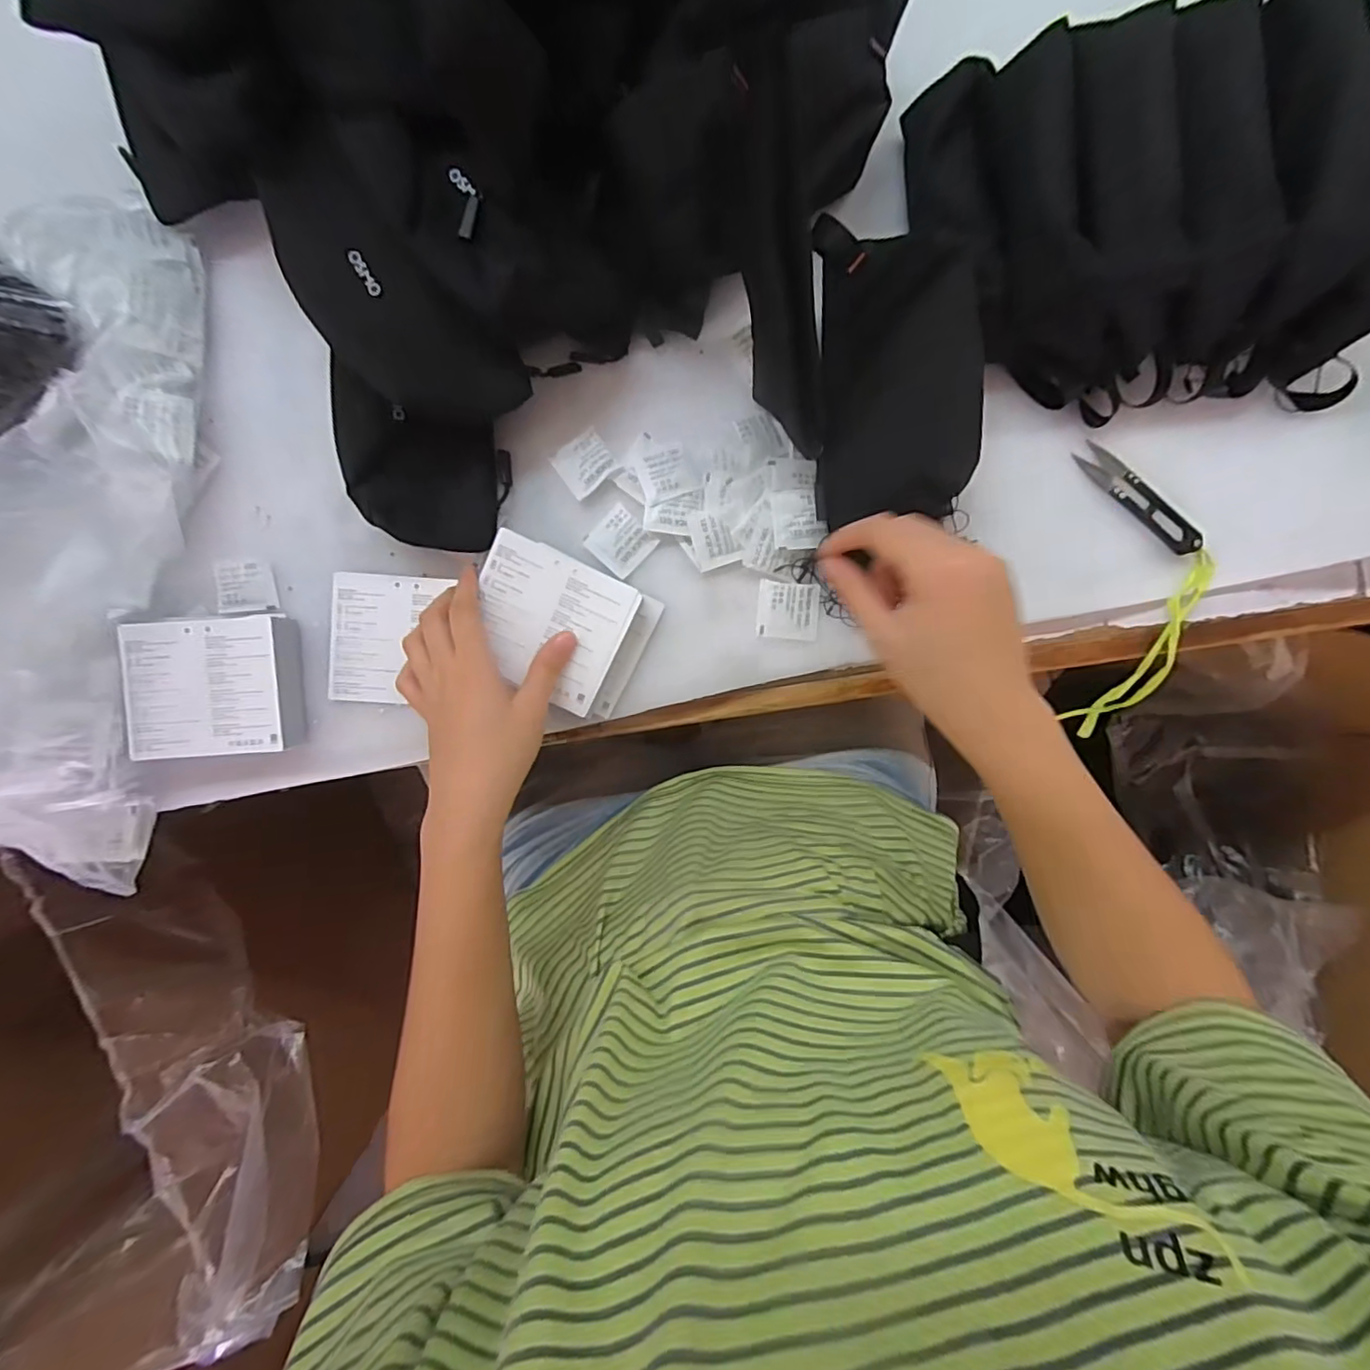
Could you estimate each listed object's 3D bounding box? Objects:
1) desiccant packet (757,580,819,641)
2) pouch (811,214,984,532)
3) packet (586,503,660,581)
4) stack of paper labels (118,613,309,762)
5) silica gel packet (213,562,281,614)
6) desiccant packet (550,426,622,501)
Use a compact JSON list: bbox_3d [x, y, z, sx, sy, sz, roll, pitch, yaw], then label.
[{"bbox_3d":[0.072,-0.052,0.406,0.042,0.004,0.039,3,92,0],"label":"desiccant packet"},{"bbox_3d":[0.127,-0.192,0.349,0.091,0.023,0.175,-1,90,23],"label":"pouch"},{"bbox_3d":[-0.045,-0.099,0.401,0.038,0.004,0.037,43,92,-1],"label":"packet"},{"bbox_3d":[-0.318,0.001,0.395,0.099,0.035,0.091,-4,92,0],"label":"stack of paper labels"},{"bbox_3d":[-0.307,-0.069,0.407,0.038,0.010,0.036,-7,92,1],"label":"silica gel packet"},{"bbox_3d":[-0.069,-0.153,0.400,0.038,0.004,0.036,-39,91,1],"label":"desiccant packet"}]

